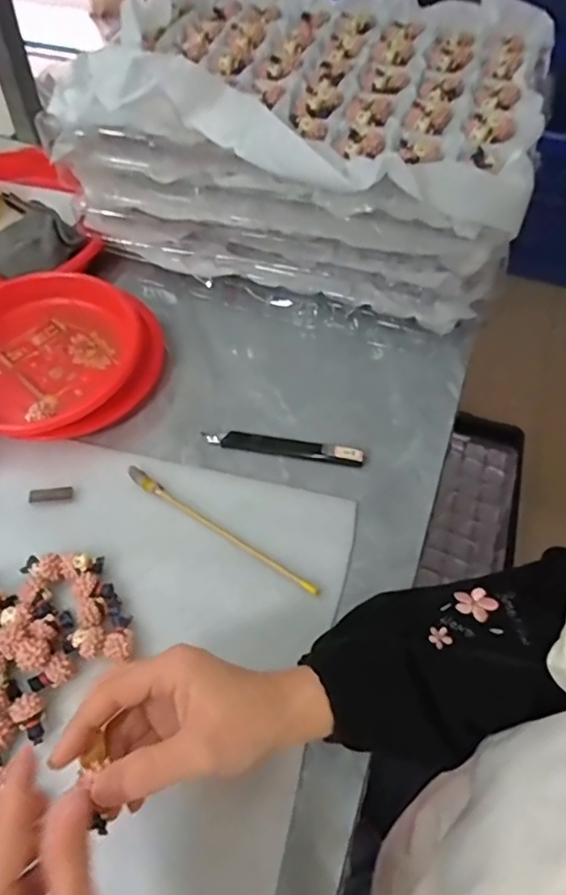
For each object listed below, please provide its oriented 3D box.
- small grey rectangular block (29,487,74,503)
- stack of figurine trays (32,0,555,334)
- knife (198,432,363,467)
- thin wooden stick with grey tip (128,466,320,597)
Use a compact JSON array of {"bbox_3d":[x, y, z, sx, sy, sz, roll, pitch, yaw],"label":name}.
[{"bbox_3d":[-0.187,0.037,0.449,0.035,0.004,0.011,-5,58,-3],"label":"small grey rectangular block"},{"bbox_3d":[0.038,-0.284,0.530,0.373,0.185,0.286,24,61,15],"label":"stack of figurine trays"},{"bbox_3d":[0.000,-0.001,0.471,0.135,0.011,0.014,10,58,7],"label":"knife"},{"bbox_3d":[-0.051,0.063,0.430,0.182,0.004,0.011,31,63,18],"label":"thin wooden stick with grey tip"}]

